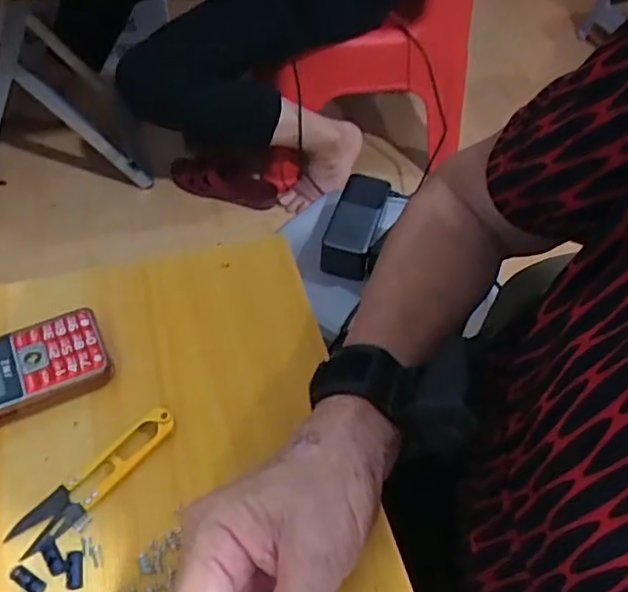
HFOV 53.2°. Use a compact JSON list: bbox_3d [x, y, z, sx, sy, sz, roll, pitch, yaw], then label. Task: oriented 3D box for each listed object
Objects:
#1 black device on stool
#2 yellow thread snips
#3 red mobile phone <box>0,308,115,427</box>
[{"bbox_3d":[0.055,-0.086,0.760,0.061,0.050,0.142,13,51,9],"label":"black device on stool"},{"bbox_3d":[-0.125,0.103,0.360,0.024,0.007,0.105,34,56,24],"label":"yellow thread snips"},{"bbox_3d":[-0.195,0.052,0.394,0.124,0.018,0.059,-22,54,-19],"label":"red mobile phone"}]

